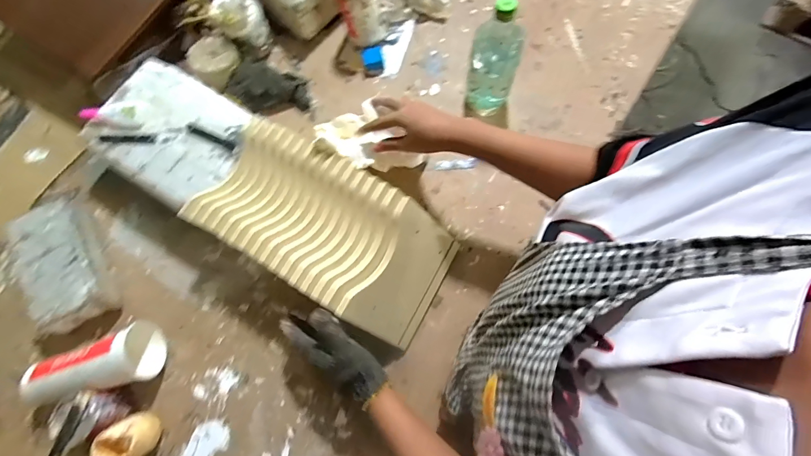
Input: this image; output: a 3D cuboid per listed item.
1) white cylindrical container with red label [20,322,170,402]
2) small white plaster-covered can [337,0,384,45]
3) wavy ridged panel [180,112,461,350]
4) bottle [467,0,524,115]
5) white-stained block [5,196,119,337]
[{"bbox_3d":[-0.461,0.201,0.561,0.176,0.092,0.084,-15,72,-3],"label":"white cylindrical container with red label"},{"bbox_3d":[-0.092,-0.430,0.736,0.078,0.129,0.073,-25,56,-4],"label":"small white plaster-covered can"},{"bbox_3d":[-0.120,0.001,0.588,0.370,0.101,0.195,27,75,10],"label":"wavy ridged panel"},{"bbox_3d":[0.150,-0.286,0.635,0.077,0.214,0.074,13,73,6],"label":"bottle"},{"bbox_3d":[-0.563,0.058,0.627,0.105,0.056,0.219,-30,74,-8],"label":"white-stained block"}]

